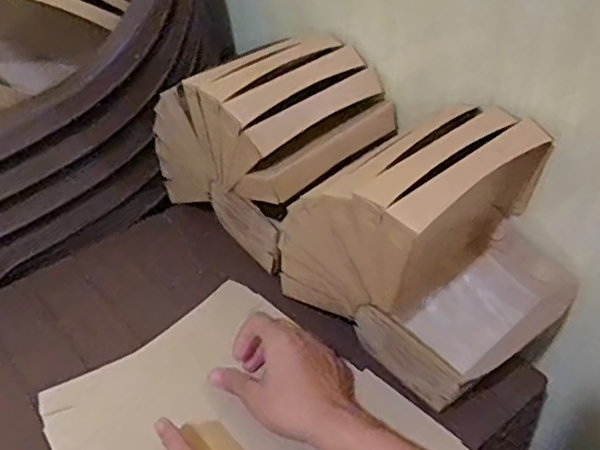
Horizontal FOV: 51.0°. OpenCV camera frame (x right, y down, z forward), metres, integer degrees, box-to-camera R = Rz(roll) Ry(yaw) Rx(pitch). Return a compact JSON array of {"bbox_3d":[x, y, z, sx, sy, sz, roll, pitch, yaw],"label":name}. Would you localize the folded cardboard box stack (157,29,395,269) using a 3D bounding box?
[{"bbox_3d":[-0.026,-0.105,0.720,0.190,0.162,0.219,-30,52,-29],"label":"folded cardboard box stack"}]

